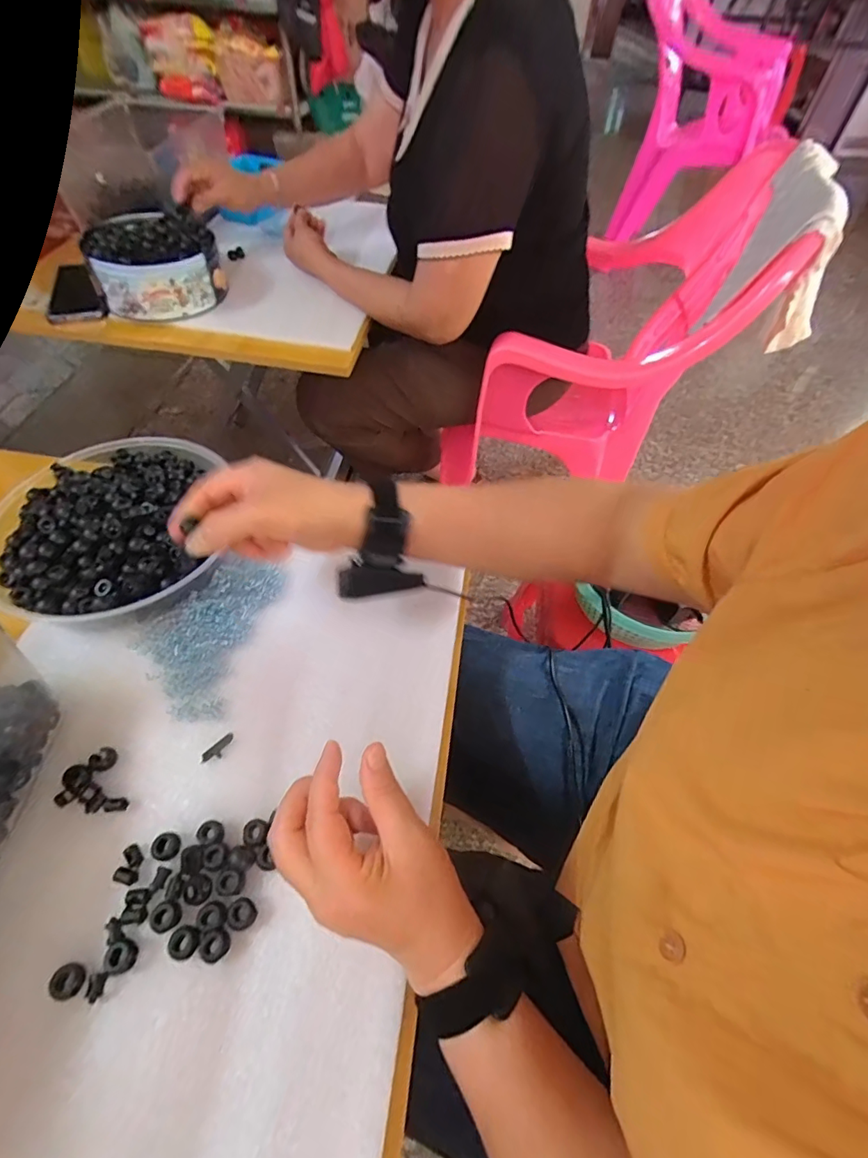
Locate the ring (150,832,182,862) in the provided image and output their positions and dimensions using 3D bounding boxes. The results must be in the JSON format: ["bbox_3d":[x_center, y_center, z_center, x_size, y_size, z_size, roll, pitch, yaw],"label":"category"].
[{"bbox_3d":[-0.185,0.183,0.335,0.020,0.009,0.018,18,54,10],"label":"ring"}]

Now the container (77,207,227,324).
[{"bbox_3d":[-0.426,-0.487,0.745,0.173,0.075,0.183,-24,59,-18],"label":"container"}]

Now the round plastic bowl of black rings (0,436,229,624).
[{"bbox_3d":[-0.314,-0.053,0.466,0.199,0.055,0.215,2,53,-2],"label":"round plastic bowl of black rings"}]

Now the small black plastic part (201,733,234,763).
[{"bbox_3d":[-0.168,0.132,0.381,0.011,0.004,0.028,38,60,23],"label":"small black plastic part"}]

